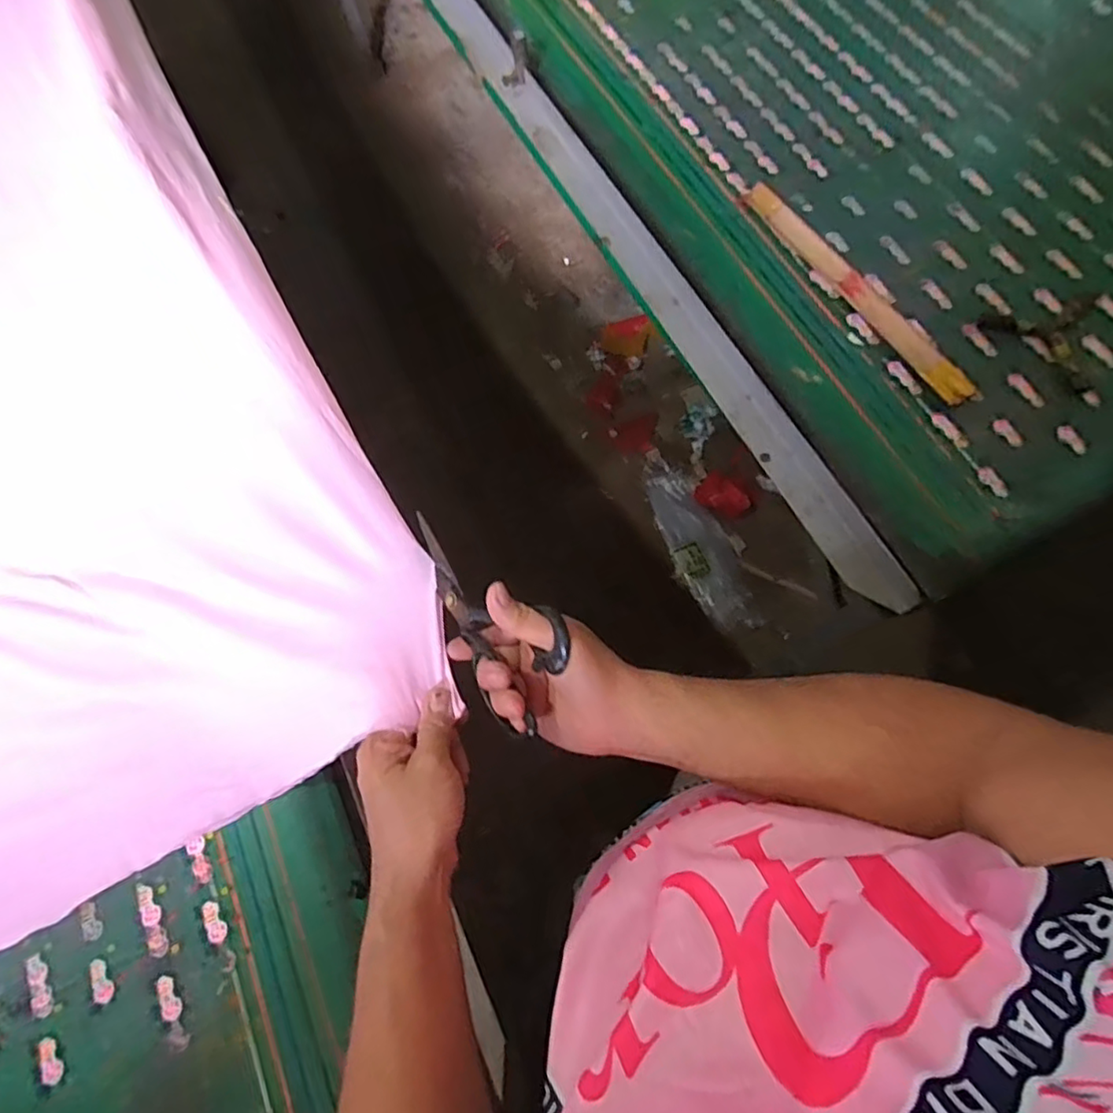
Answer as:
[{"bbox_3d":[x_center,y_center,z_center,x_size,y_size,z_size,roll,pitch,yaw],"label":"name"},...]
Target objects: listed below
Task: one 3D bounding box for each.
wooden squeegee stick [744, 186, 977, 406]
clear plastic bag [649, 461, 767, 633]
[{"bbox_3d":[0.351,-0.321,0.733,0.034,0.013,0.370,-30,73,-7],"label":"wooden squeegee stick"},{"bbox_3d":[0.366,-0.032,1.587,0.153,0.019,0.470,-19,65,-1],"label":"clear plastic bag"}]

